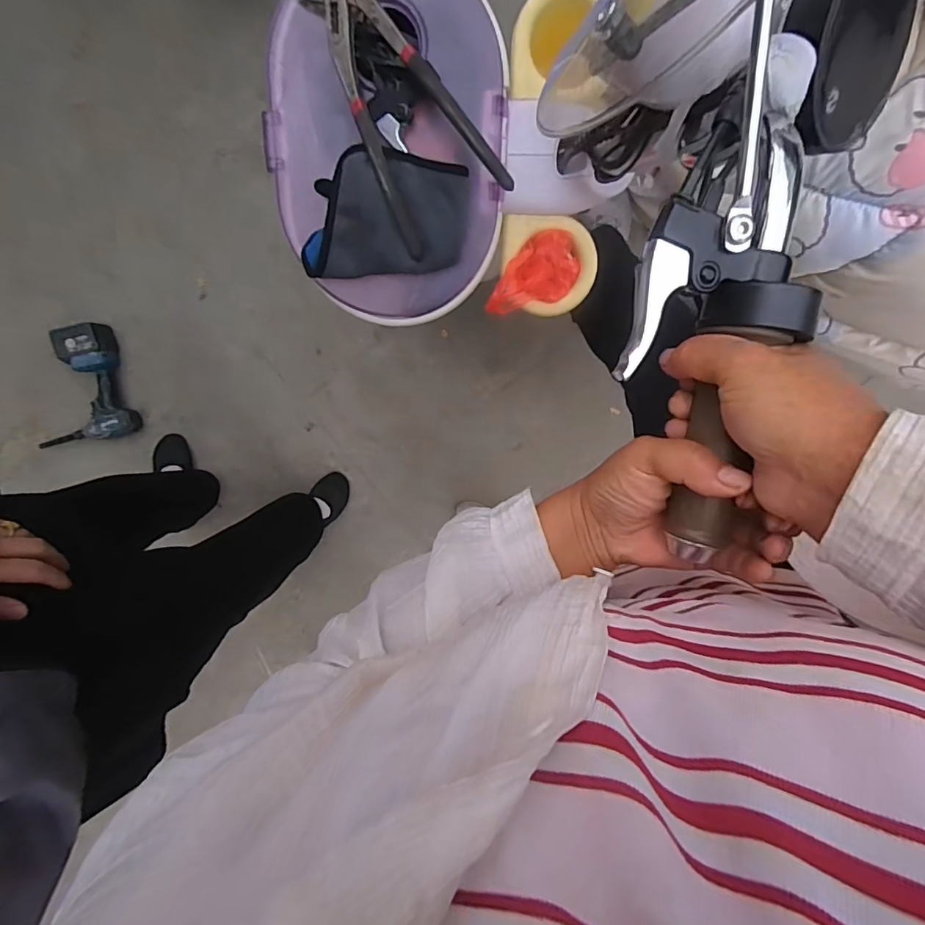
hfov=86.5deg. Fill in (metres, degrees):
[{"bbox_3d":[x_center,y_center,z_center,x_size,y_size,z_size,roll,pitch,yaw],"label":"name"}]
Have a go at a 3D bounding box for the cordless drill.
[{"bbox_3d":[-0.912,-0.190,1.203,0.184,0.079,0.286,-5,99,-1],"label":"cordless drill"}]

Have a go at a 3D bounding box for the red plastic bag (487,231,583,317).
[{"bbox_3d":[0.091,-0.222,0.599,0.077,0.056,0.132,42,95,-7],"label":"red plastic bag"}]

